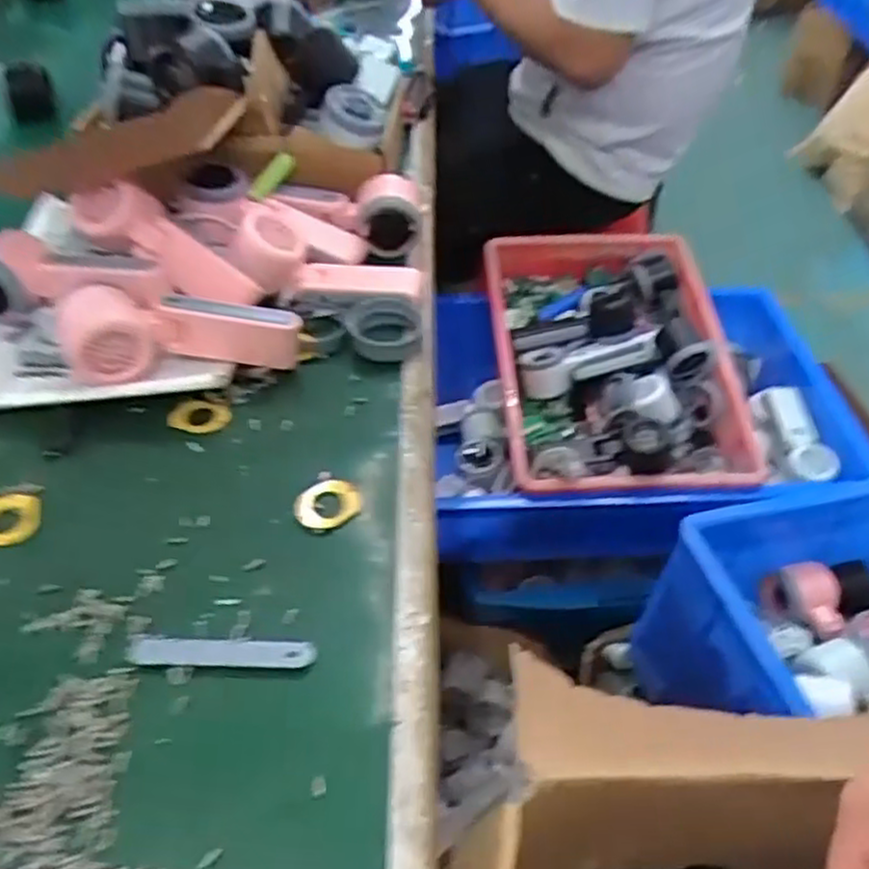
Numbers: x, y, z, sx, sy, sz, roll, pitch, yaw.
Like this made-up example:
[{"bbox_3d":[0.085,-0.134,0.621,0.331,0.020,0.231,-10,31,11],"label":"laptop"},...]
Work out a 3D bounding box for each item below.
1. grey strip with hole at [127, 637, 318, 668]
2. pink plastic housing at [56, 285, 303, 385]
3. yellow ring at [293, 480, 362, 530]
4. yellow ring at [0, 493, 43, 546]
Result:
[{"bbox_3d":[-0.114,0.117,0.409,0.099,0.006,0.016,1,44,1],"label":"grey strip with hole"},{"bbox_3d":[-0.183,-0.074,0.555,0.159,0.068,0.053,-17,46,-19],"label":"pink plastic housing"},{"bbox_3d":[-0.068,0.043,0.487,0.040,0.007,0.038,0,44,0],"label":"yellow ring"},{"bbox_3d":[-0.265,0.053,0.472,0.040,0.007,0.035,-9,45,-10],"label":"yellow ring"}]

